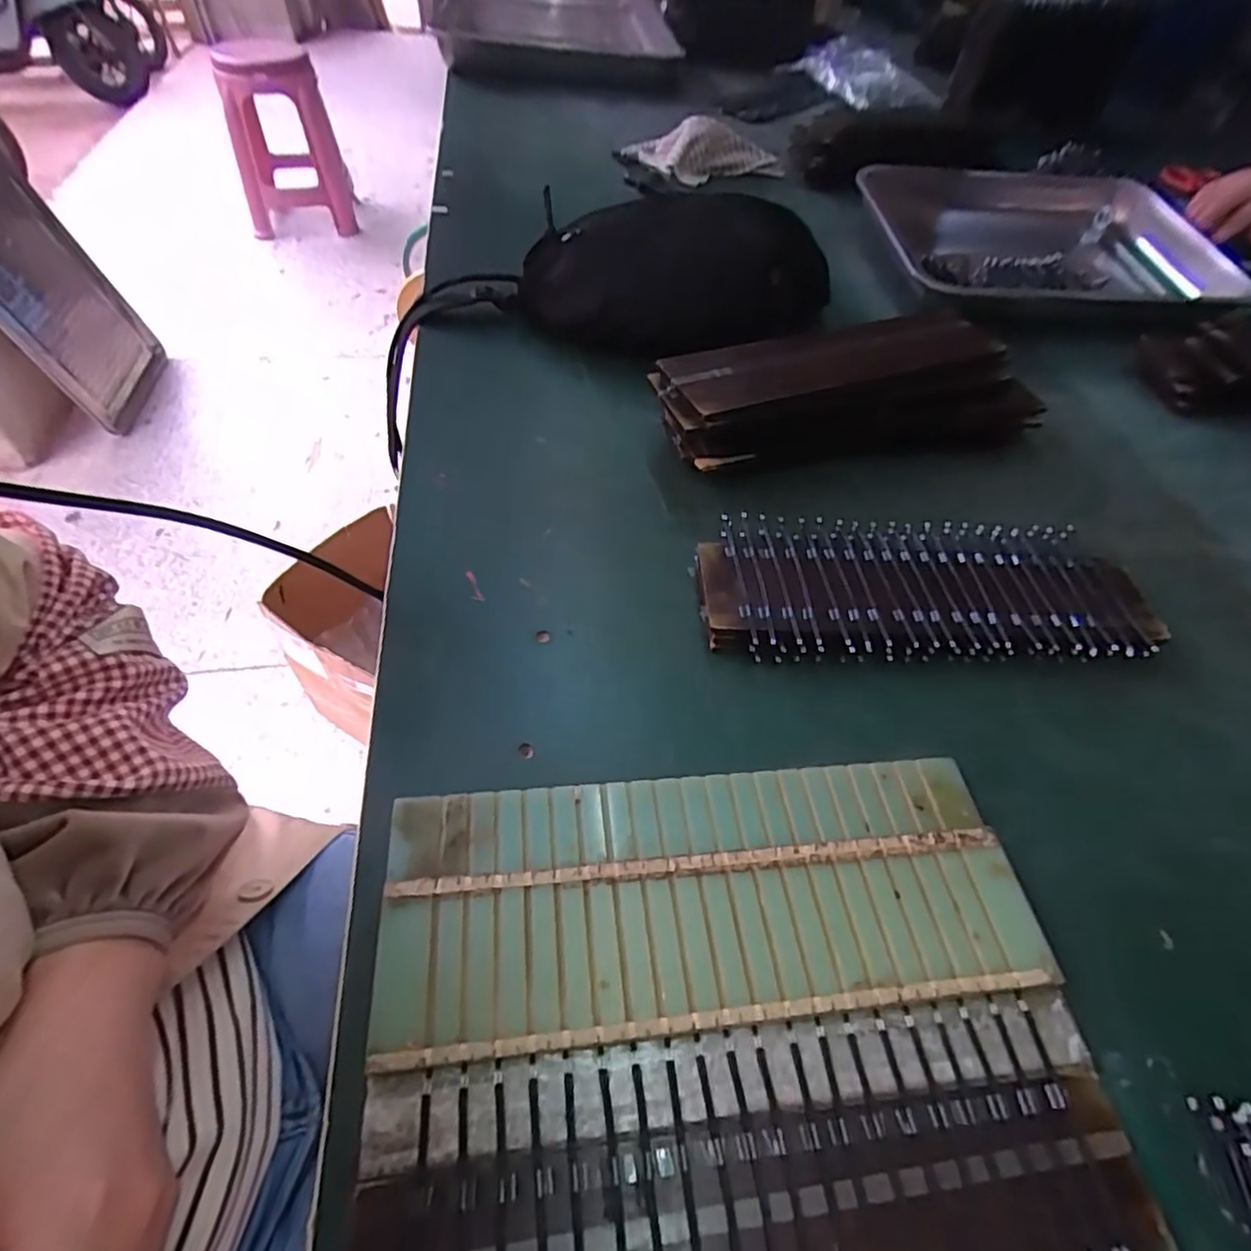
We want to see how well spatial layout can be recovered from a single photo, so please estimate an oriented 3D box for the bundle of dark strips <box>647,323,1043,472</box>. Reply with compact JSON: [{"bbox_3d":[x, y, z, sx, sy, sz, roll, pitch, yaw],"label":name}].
[{"bbox_3d":[0.164,-0.164,0.470,0.290,0.059,0.083,-11,55,-14],"label":"bundle of dark strips"}]

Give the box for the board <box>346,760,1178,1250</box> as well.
[{"bbox_3d":[0.045,0.173,0.225,0.263,0.009,0.254,-2,53,-7],"label":"board"}]

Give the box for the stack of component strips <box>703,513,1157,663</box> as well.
[{"bbox_3d":[0.175,-0.024,0.387,0.261,0.020,0.103,0,53,-6],"label":"stack of component strips"}]

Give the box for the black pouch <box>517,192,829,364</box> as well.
[{"bbox_3d":[0.046,-0.292,0.544,0.268,0.107,0.089,1,53,-5],"label":"black pouch"}]

